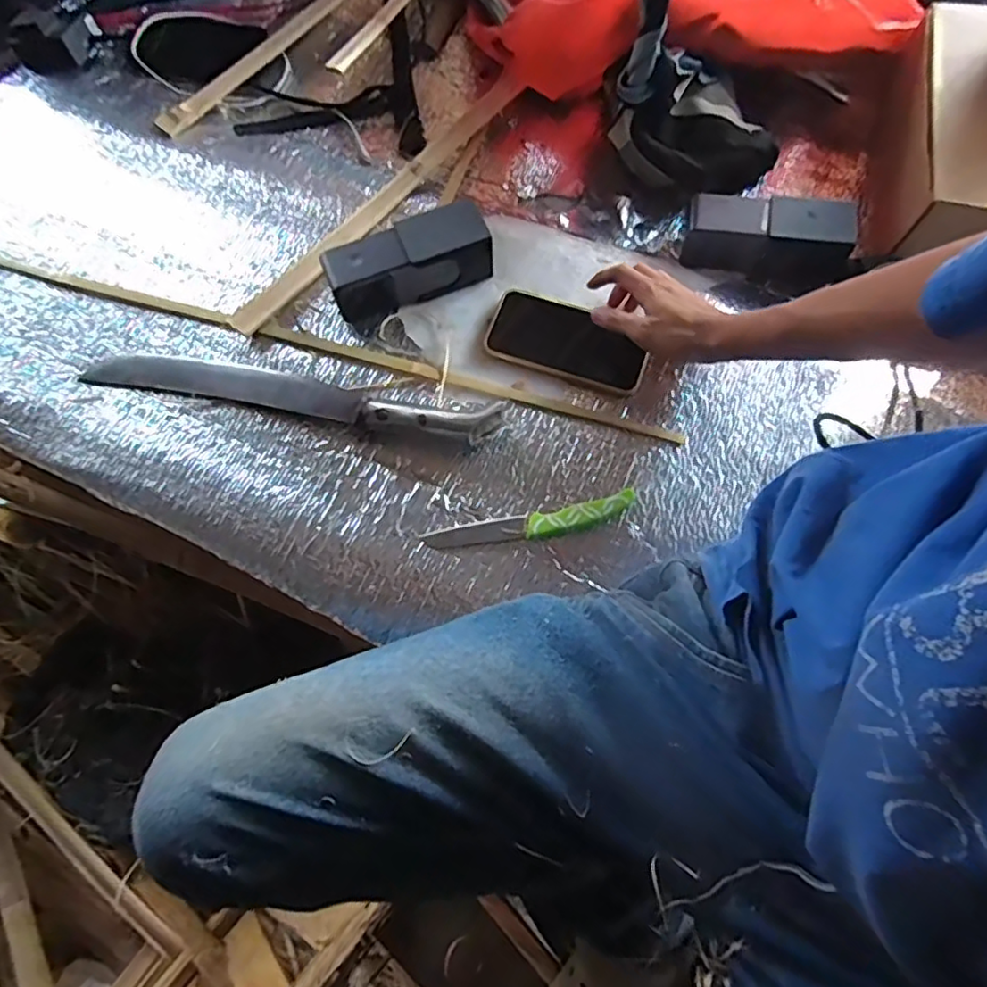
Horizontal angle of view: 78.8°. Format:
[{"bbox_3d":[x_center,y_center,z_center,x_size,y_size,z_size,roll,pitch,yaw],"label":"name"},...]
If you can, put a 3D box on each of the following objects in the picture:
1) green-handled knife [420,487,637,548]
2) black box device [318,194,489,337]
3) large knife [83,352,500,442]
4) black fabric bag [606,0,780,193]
[{"bbox_3d":[0.033,0.026,0.519,0.182,0.011,0.025,-12,71,-3],"label":"green-handled knife"},{"bbox_3d":[-0.082,-0.220,0.579,0.152,0.069,0.061,-26,71,-10],"label":"black box device"},{"bbox_3d":[-0.190,-0.097,0.555,0.393,0.030,0.049,11,72,5],"label":"large knife"},{"bbox_3d":[0.208,-0.391,0.590,0.168,0.184,0.101,-25,71,-10],"label":"black fabric bag"}]

